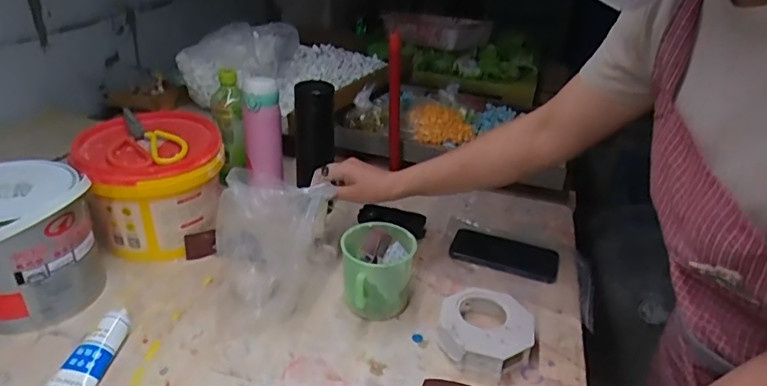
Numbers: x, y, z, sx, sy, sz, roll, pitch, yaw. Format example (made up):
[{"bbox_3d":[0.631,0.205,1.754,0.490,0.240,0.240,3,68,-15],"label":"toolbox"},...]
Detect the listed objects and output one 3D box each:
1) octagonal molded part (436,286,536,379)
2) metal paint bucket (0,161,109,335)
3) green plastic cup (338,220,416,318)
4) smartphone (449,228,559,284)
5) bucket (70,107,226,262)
[{"bbox_3d":[0.131,0.169,0.663,0.116,0.044,0.123,11,31,12],"label":"octagonal molded part"},{"bbox_3d":[-0.458,0.065,0.677,0.156,0.170,0.143,-19,37,-34],"label":"metal paint bucket"},{"bbox_3d":[-0.008,0.106,0.705,0.097,0.098,0.091,3,30,-2],"label":"green plastic cup"},{"bbox_3d":[0.193,0.097,0.835,0.165,0.012,0.088,13,31,16],"label":"smartphone"},{"bbox_3d":[-0.350,-0.012,0.810,0.187,0.164,0.204,3,30,-2],"label":"bucket"}]

